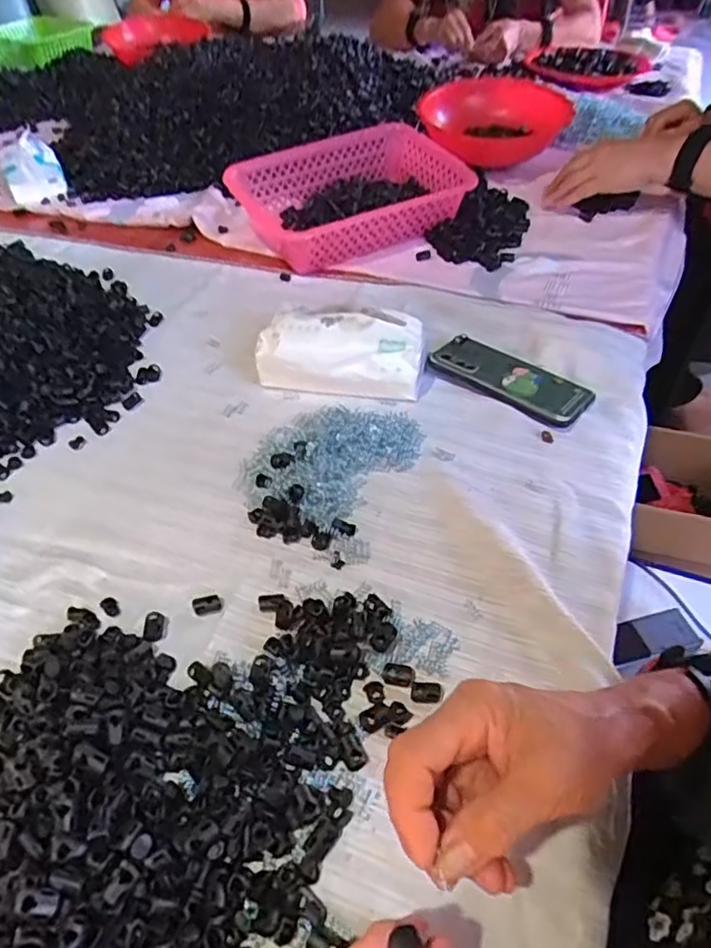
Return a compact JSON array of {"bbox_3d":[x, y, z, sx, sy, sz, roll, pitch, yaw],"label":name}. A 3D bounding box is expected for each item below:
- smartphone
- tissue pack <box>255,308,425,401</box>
[{"bbox_3d":[0.163,-0.101,0.644,0.162,0.013,0.081,31,50,22],"label":"smartphone"},{"bbox_3d":[-0.013,-0.130,0.637,0.169,0.074,0.072,7,48,8],"label":"tissue pack"}]

